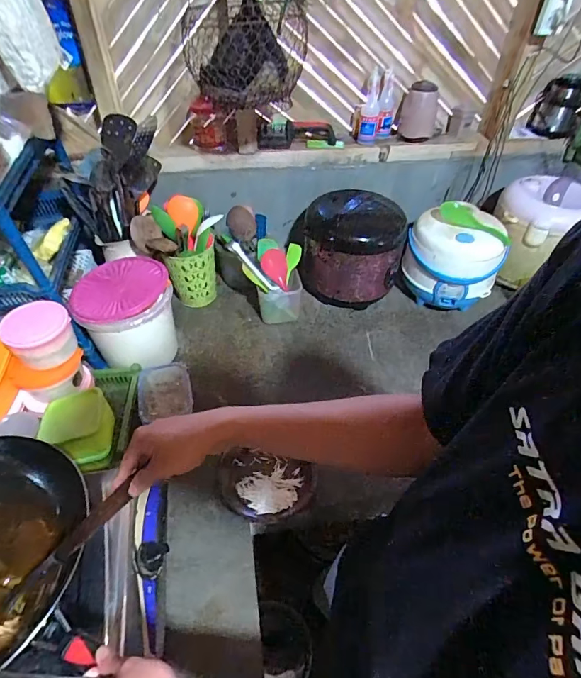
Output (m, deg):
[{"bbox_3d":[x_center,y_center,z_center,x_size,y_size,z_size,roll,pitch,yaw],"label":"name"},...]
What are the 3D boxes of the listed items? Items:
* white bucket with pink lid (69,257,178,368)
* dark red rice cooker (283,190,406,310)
[{"bbox_3d":[-0.364,-0.044,0.962,0.188,0.210,0.196,1,47,-1],"label":"white bucket with pink lid"},{"bbox_3d":[0.169,-0.238,1.115,0.244,0.241,0.229,18,49,15],"label":"dark red rice cooker"}]

